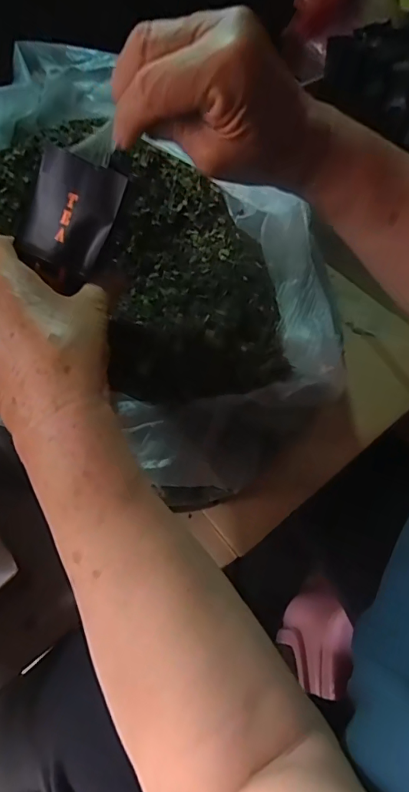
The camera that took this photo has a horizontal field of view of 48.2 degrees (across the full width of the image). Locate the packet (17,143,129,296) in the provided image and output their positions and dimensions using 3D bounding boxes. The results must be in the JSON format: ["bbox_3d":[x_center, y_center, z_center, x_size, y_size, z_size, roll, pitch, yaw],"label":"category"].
[{"bbox_3d":[-0.081,-0.103,0.271,0.049,0.072,0.005,23,16,-2],"label":"packet"}]

